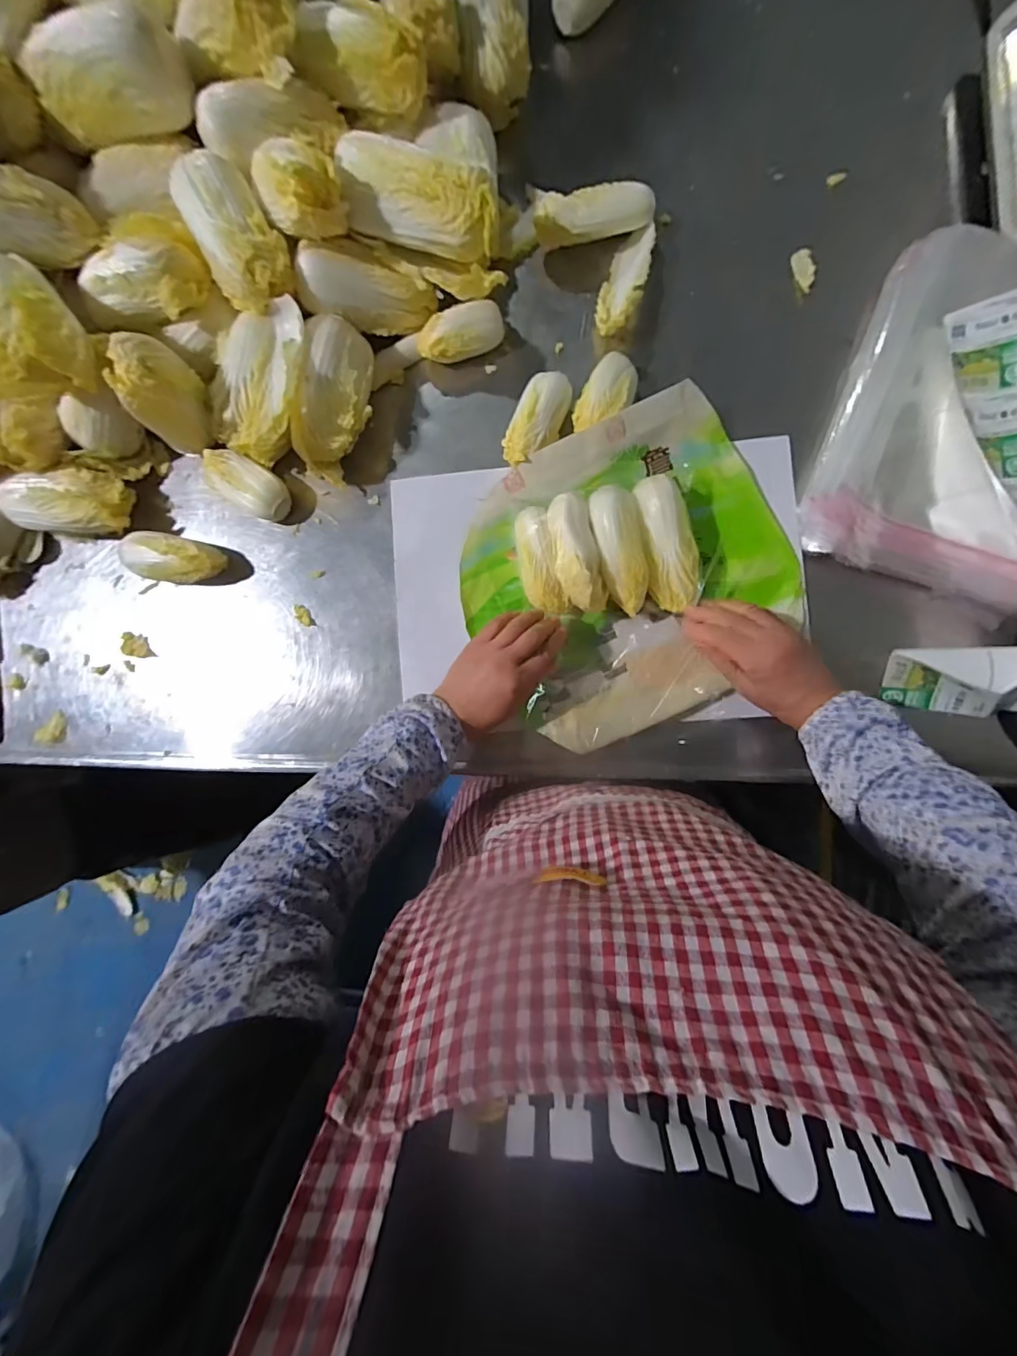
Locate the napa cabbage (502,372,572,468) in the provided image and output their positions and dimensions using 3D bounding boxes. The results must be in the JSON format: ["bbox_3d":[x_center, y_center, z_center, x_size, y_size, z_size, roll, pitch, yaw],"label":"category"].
[{"bbox_3d":[0.031,-0.263,0.510,0.046,0.049,0.099,26,91,7],"label":"napa cabbage"}]

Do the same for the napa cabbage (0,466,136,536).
[{"bbox_3d":[-0.504,-0.202,0.561,0.132,0.064,0.071,1,88,7],"label":"napa cabbage"}]

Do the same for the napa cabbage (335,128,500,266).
[{"bbox_3d":[-0.085,-0.456,0.459,0.156,0.053,0.069,16,90,7],"label":"napa cabbage"}]

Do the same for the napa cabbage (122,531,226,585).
[{"bbox_3d":[-0.379,-0.134,0.549,0.111,0.049,0.052,10,89,7],"label":"napa cabbage"}]

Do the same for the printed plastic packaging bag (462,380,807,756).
[{"bbox_3d":[0.126,-0.108,0.487,0.350,0.065,0.289,-30,85,5],"label":"printed plastic packaging bag"}]

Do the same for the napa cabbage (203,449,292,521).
[{"bbox_3d":[-0.294,-0.216,0.544,0.100,0.043,0.051,28,91,7],"label":"napa cabbage"}]

